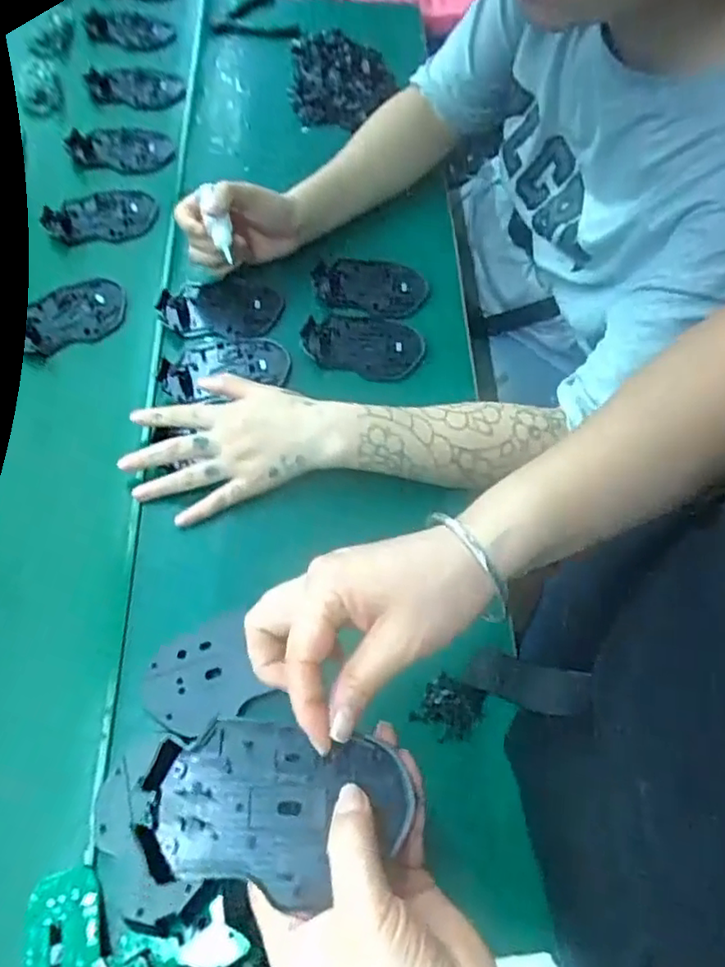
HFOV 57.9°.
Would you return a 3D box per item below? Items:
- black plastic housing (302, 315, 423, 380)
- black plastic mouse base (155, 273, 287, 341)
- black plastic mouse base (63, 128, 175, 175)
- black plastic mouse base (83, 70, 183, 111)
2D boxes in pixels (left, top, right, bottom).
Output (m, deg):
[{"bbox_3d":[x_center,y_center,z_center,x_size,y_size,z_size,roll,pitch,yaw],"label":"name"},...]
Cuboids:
[{"bbox_3d":[0.001,-0.136,0.637,0.114,0.007,0.077,-3,63,-4],"label":"black plastic housing"},{"bbox_3d":[-0.139,-0.174,0.644,0.117,0.006,0.074,-2,63,-4],"label":"black plastic mouse base"},{"bbox_3d":[-0.279,-0.385,0.756,0.110,0.021,0.073,1,62,-2],"label":"black plastic mouse base"},{"bbox_3d":[-0.278,-0.485,0.806,0.112,0.017,0.067,-7,63,-6],"label":"black plastic mouse base"}]

